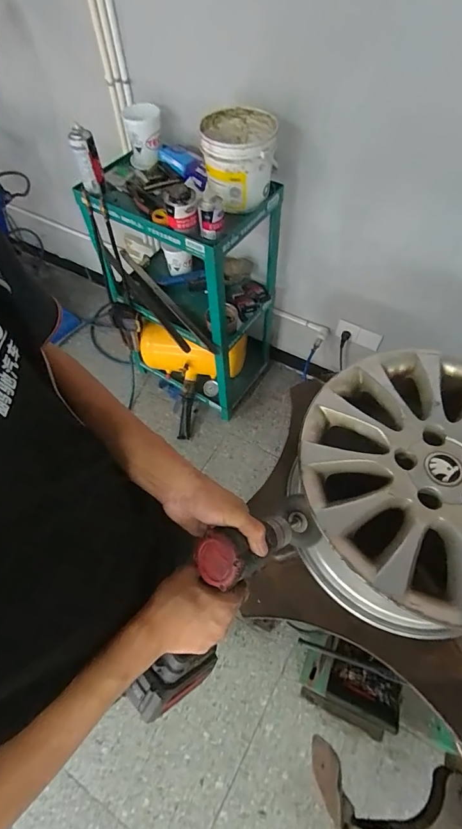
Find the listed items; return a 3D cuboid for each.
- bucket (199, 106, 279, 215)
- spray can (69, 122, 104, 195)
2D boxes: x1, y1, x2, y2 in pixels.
[{"bbox_3d":[0.023,-0.709,1.123,0.198,0.184,0.212,-1,59,1],"label":"bucket"},{"bbox_3d":[-0.413,-0.733,1.148,0.066,0.164,0.050,-22,61,-11],"label":"spray can"}]

